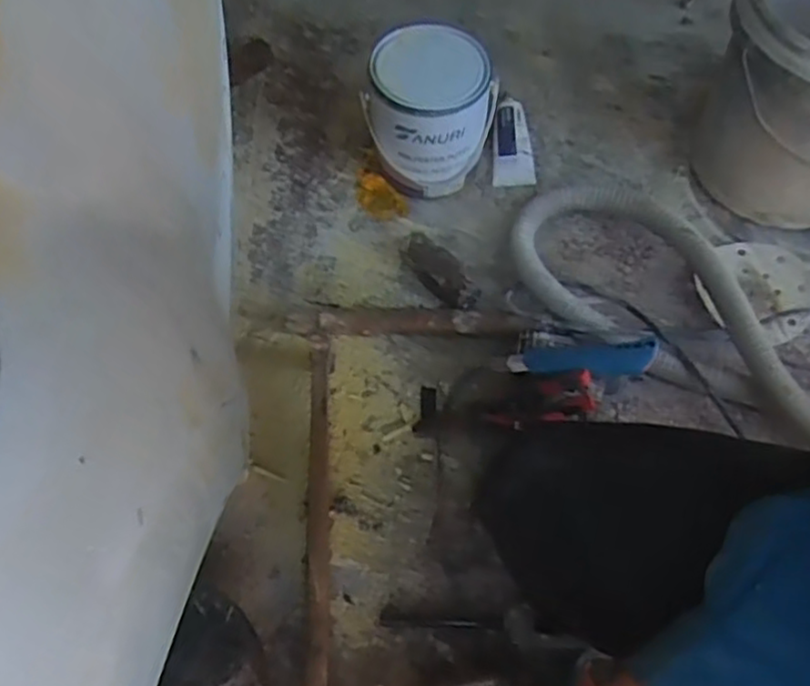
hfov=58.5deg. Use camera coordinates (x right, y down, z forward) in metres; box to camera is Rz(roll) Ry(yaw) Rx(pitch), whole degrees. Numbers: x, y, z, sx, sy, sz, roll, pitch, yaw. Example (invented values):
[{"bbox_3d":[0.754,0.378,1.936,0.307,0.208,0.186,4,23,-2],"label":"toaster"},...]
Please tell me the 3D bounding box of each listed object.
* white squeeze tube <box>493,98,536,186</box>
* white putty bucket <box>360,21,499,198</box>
[{"bbox_3d":[0.152,-0.279,1.005,0.056,0.029,0.142,3,61,2],"label":"white squeeze tube"},{"bbox_3d":[0.033,-0.293,0.931,0.160,0.170,0.146,6,61,4],"label":"white putty bucket"}]

